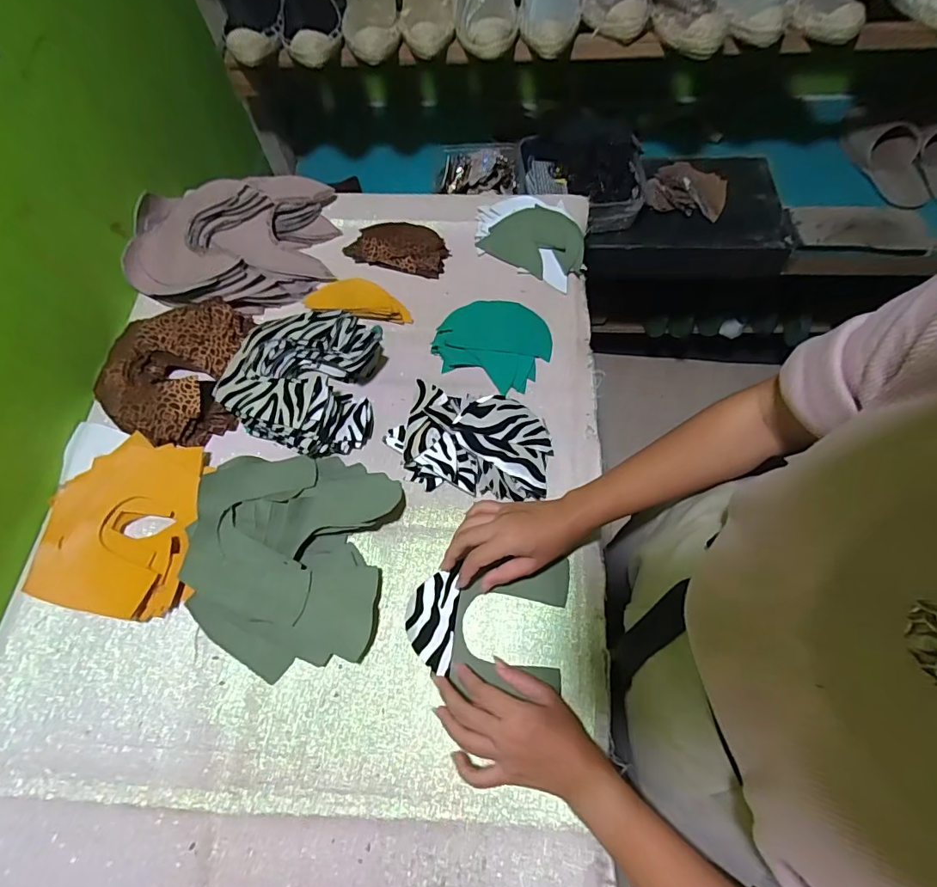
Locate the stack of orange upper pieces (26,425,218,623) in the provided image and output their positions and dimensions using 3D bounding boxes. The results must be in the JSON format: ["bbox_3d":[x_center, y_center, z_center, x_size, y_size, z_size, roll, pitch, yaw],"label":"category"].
[{"bbox_3d":[-0.367,0.084,0.534,0.167,0.035,0.199,-2,65,1],"label":"stack of orange upper pieces"}]

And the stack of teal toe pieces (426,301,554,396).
[{"bbox_3d":[0.033,-0.134,0.624,0.138,0.020,0.121,19,67,11],"label":"stack of teal toe pieces"}]

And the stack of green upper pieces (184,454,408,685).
[{"bbox_3d":[-0.186,0.113,0.506,0.202,0.049,0.222,8,66,6],"label":"stack of green upper pieces"}]

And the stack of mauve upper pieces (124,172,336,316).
[{"bbox_3d":[-0.331,-0.278,0.662,0.270,0.059,0.189,-4,65,0],"label":"stack of mauve upper pieces"}]

